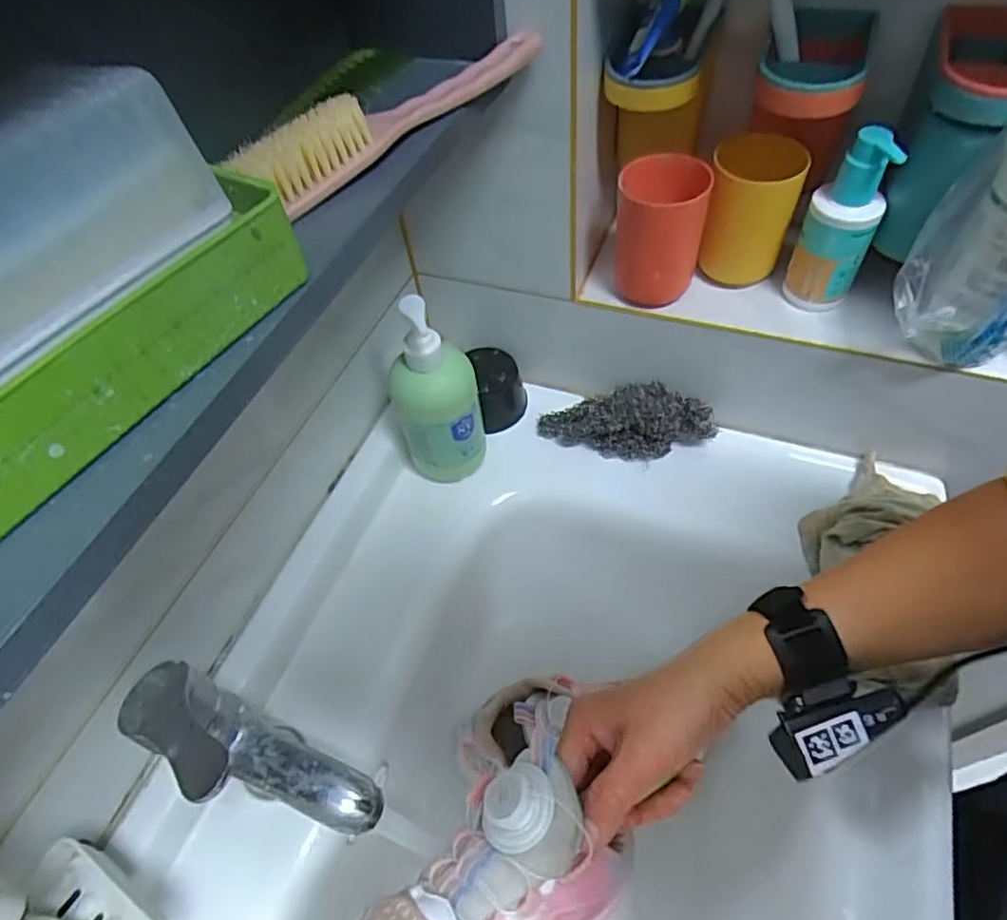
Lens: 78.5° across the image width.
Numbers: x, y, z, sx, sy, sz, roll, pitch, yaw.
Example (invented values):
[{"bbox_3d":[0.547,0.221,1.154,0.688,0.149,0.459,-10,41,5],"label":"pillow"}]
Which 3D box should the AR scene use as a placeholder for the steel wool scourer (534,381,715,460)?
[{"bbox_3d":[0.112,-0.040,0.581,0.161,0.071,0.060,-2,53,21],"label":"steel wool scourer"}]

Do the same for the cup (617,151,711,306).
[{"bbox_3d":[0.125,-0.183,0.500,0.066,0.101,0.067,-3,54,4],"label":"cup"}]

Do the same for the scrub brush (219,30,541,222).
[{"bbox_3d":[-0.056,-0.197,0.336,0.032,0.029,0.195,30,62,24],"label":"scrub brush"}]

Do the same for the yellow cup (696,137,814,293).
[{"bbox_3d":[0.200,-0.200,0.503,0.064,0.100,0.064,-3,54,4],"label":"yellow cup"}]

